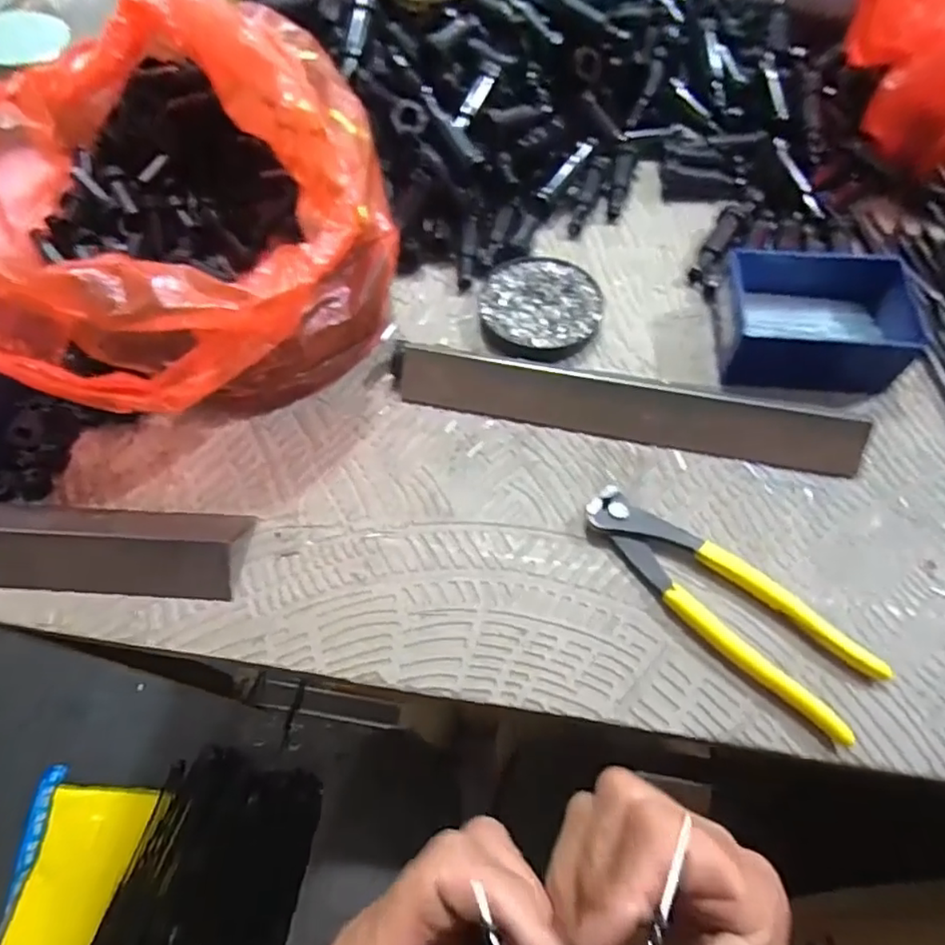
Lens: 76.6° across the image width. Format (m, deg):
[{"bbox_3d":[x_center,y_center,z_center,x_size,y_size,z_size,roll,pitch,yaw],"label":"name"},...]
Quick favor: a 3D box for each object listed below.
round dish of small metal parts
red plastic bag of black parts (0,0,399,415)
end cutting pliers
[{"bbox_3d":[0.047,-0.114,0.418,0.080,0.015,0.080,-1,63,2],"label":"round dish of small metal parts"},{"bbox_3d":[-0.182,-0.167,0.378,0.242,0.124,0.294,-17,63,-7],"label":"red plastic bag of black parts"},{"bbox_3d":[0.130,0.067,0.319,0.161,0.016,0.047,39,70,19],"label":"end cutting pliers"}]

